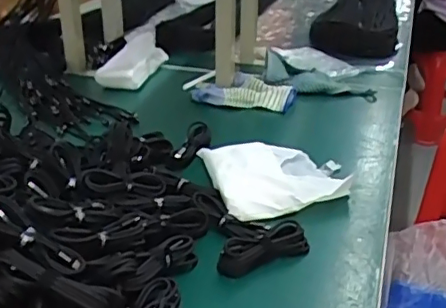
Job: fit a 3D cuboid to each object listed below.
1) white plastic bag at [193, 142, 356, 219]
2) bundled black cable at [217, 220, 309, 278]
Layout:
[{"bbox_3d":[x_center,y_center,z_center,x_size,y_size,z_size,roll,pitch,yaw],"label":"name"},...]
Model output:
[{"bbox_3d":[0.078,0.025,0.787,0.186,0.029,0.179,-7,28,-12],"label":"white plastic bag"},{"bbox_3d":[0.048,0.104,0.635,0.111,0.025,0.041,-16,31,-28],"label":"bundled black cable"}]

